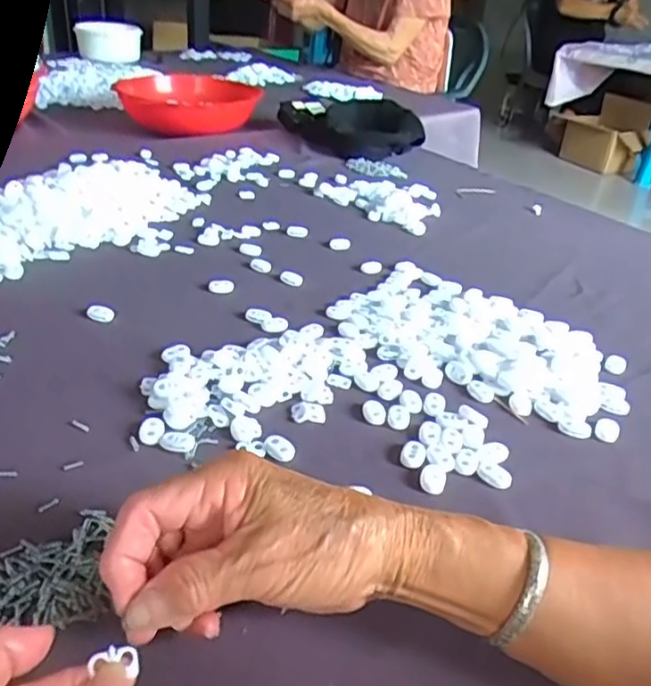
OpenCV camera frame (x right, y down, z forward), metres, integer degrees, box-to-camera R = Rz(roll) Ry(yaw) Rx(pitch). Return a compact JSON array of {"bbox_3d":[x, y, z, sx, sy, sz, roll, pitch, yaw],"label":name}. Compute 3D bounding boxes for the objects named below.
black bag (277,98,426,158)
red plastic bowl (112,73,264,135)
[{"bbox_3d":[0.041,-0.351,1.044,0.165,0.058,0.225,-7,34,-21],"label":"black bag"},{"bbox_3d":[-0.221,-0.406,1.092,0.212,0.058,0.188,4,32,-4],"label":"red plastic bowl"}]

